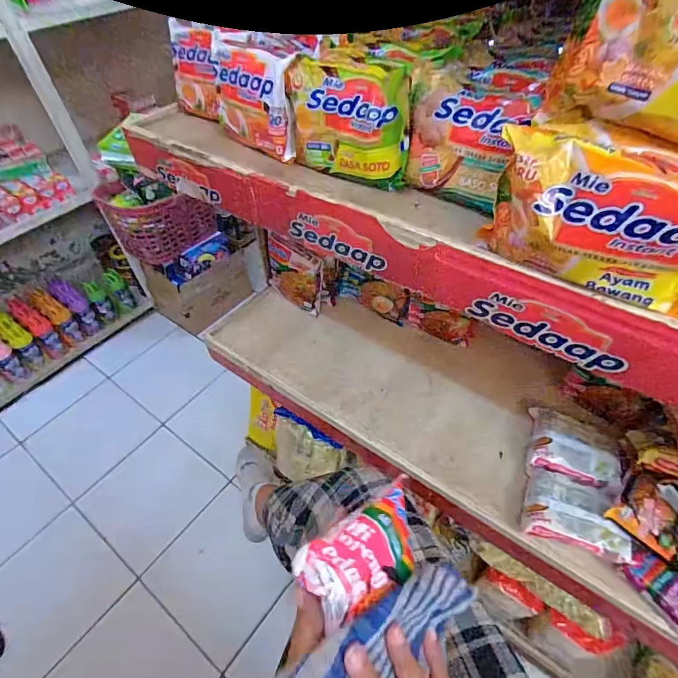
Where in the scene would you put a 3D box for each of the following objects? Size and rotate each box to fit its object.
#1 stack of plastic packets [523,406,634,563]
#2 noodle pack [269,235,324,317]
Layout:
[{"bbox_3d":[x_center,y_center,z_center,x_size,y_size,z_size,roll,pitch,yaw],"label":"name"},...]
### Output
[{"bbox_3d":[0.319,0.230,0.570,0.120,0.028,0.093,14,50,15],"label":"stack of plastic packets"},{"bbox_3d":[-0.091,-0.130,0.857,0.130,0.133,0.036,33,57,29],"label":"noodle pack"}]

